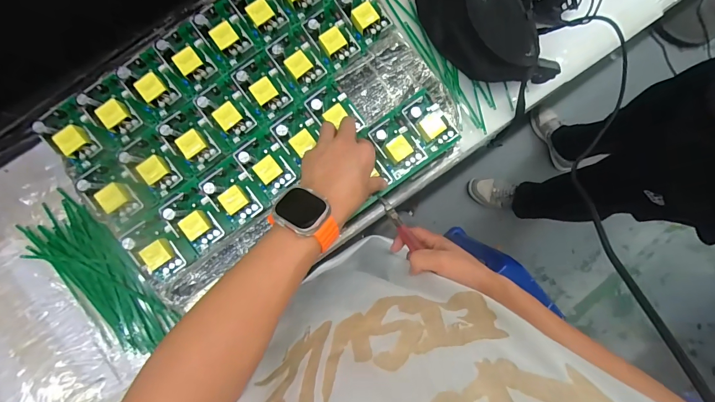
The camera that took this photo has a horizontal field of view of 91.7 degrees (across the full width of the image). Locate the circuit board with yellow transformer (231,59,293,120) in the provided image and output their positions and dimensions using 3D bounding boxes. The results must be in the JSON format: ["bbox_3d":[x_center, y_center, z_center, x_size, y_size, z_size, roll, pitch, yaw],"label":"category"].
[{"bbox_3d":[-0.127,-0.151,0.462,0.048,0.028,0.073,-38,91,-6],"label":"circuit board with yellow transformer"}]

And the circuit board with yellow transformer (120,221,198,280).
[{"bbox_3d":[-0.257,0.064,0.441,0.058,0.033,0.074,-40,91,-6],"label":"circuit board with yellow transformer"}]

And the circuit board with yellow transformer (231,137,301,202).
[{"bbox_3d":[-0.121,-0.043,0.459,0.081,0.029,0.052,44,84,-2],"label":"circuit board with yellow transformer"}]

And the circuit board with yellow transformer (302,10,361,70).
[{"bbox_3d":[-0.033,-0.225,0.478,0.054,0.030,0.071,-41,91,-6],"label":"circuit board with yellow transformer"}]

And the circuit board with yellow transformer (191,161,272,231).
[{"bbox_3d":[-0.168,-0.007,0.454,0.058,0.029,0.089,-41,91,-6],"label":"circuit board with yellow transformer"}]

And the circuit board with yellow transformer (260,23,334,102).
[{"bbox_3d":[-0.082,-0.194,0.474,0.060,0.029,0.086,-36,91,-6],"label":"circuit board with yellow transformer"}]

